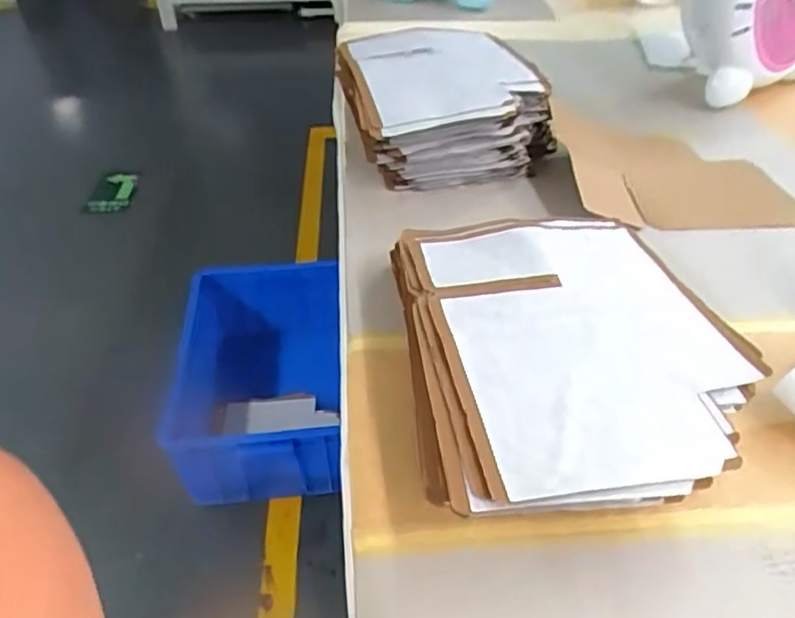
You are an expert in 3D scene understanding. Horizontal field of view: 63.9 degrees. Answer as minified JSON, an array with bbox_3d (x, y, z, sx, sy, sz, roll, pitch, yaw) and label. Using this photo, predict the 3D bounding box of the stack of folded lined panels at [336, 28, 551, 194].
[{"bbox_3d":[0.057,-0.237,0.730,0.224,0.103,0.241,-6,40,-7],"label":"stack of folded lined panels"}]

